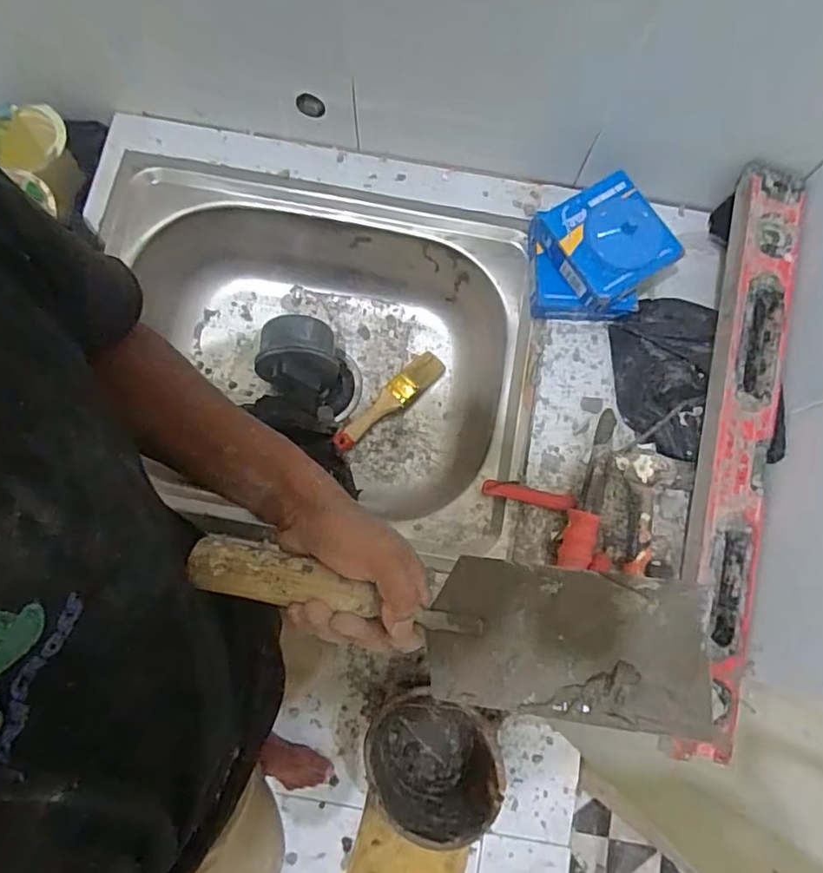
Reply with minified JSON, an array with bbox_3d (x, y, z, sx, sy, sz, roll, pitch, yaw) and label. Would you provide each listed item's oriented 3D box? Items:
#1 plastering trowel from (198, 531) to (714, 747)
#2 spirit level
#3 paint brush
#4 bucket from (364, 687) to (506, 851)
[{"bbox_3d":[0.016,0.119,0.391,0.326,0.060,0.092,10,78,6],"label":"plastering trowel"},{"bbox_3d":[0.316,0.016,0.579,0.070,0.025,0.568,11,85,-10],"label":"spirit level"},{"bbox_3d":[-0.027,-0.043,0.748,0.171,0.027,0.037,-44,83,-9],"label":"paint brush"},{"bbox_3d":[0.048,0.670,1.247,0.255,0.214,0.266,8,79,0],"label":"bucket"}]

